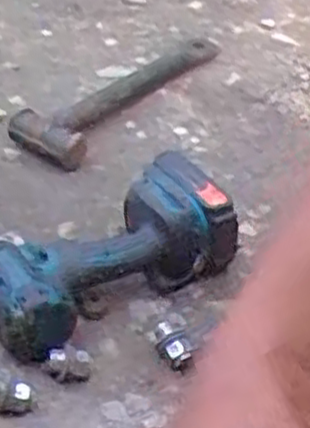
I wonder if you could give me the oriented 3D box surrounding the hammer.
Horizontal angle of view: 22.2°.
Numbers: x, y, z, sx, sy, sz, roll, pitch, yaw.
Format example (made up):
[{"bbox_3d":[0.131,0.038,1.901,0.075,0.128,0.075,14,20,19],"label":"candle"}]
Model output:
[{"bbox_3d":[-0.037,-0.162,0.994,0.090,0.035,0.356,23,42,24],"label":"hammer"}]

